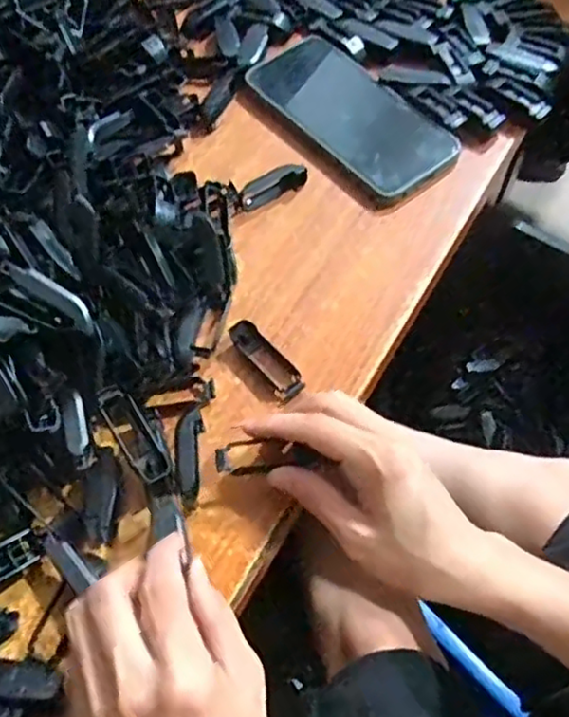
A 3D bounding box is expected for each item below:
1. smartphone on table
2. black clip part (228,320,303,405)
[{"bbox_3d":[0.050,-0.184,0.483,0.077,0.014,0.167,-34,66,-17],"label":"smartphone on table"},{"bbox_3d":[-0.011,0.000,0.389,0.019,0.007,0.057,-34,66,-18],"label":"black clip part"}]

